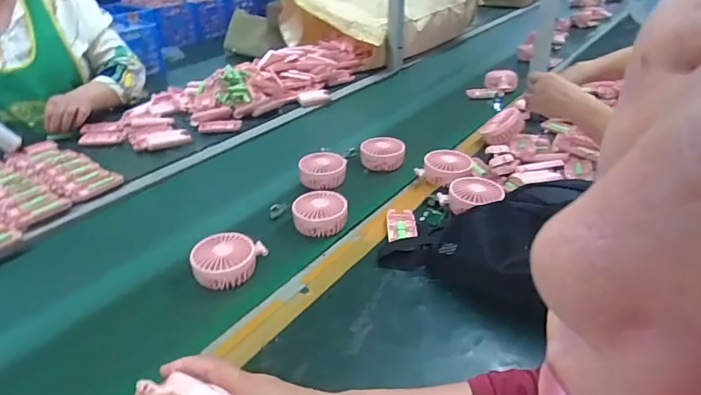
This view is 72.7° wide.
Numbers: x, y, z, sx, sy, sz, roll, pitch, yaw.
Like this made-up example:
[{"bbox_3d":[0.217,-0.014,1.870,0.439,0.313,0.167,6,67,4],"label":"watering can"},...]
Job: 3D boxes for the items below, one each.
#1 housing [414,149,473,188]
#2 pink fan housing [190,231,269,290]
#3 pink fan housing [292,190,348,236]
[{"bbox_3d":[0.175,-0.054,0.883,0.095,0.039,0.071,13,33,22],"label":"housing"},{"bbox_3d":[-0.176,0.092,0.683,0.091,0.044,0.082,2,32,4],"label":"pink fan housing"},{"bbox_3d":[-0.047,0.027,0.778,0.090,0.047,0.075,1,31,1],"label":"pink fan housing"}]

